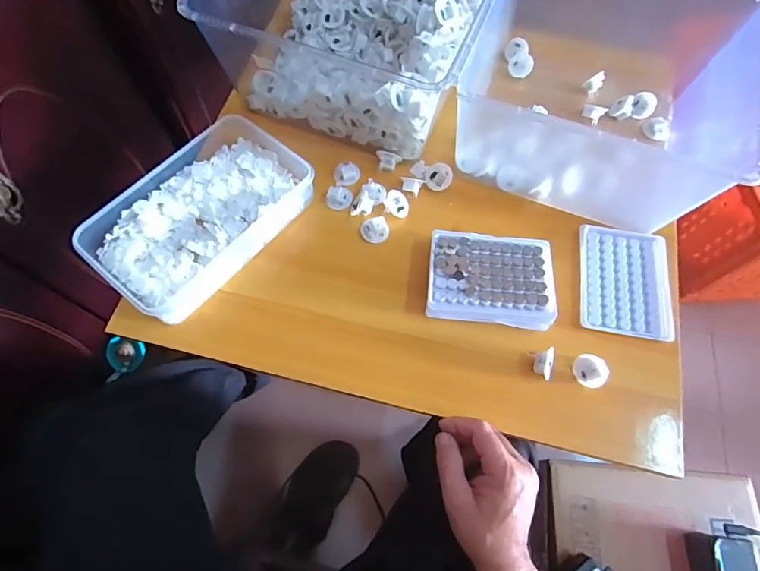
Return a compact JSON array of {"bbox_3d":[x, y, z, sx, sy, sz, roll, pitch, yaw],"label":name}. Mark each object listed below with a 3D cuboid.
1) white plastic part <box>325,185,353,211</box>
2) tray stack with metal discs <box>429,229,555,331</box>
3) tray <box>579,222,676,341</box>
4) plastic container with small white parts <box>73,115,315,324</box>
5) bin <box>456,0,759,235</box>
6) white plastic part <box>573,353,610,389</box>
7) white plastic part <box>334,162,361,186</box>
[{"bbox_3d":[-0.050,-0.107,0.542,0.030,0.016,0.026,16,67,5],"label":"white plastic part"},{"bbox_3d":[0.120,-0.007,0.492,0.131,0.040,0.102,8,66,2],"label":"tray stack with metal discs"},{"bbox_3d":[0.280,-0.005,0.506,0.102,0.010,0.130,10,66,3],"label":"tray"},{"bbox_3d":[-0.202,-0.085,0.513,0.150,0.043,0.248,39,71,14],"label":"plastic container with small white parts"},{"bbox_3d":[0.271,-0.255,0.555,0.294,0.177,0.325,20,67,7],"label":"bin"},{"bbox_3d":[0.218,0.087,0.457,0.025,0.024,0.034,-29,70,-14],"label":"white plastic part"},{"bbox_3d":[-0.041,-0.141,0.556,0.031,0.015,0.026,-8,67,-5],"label":"white plastic part"}]

